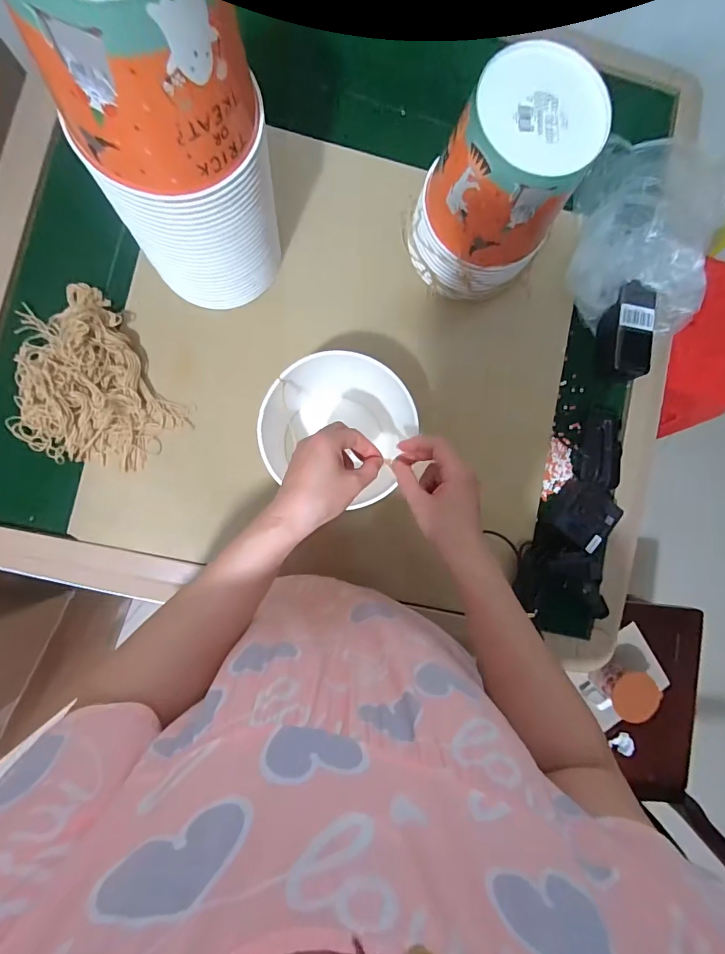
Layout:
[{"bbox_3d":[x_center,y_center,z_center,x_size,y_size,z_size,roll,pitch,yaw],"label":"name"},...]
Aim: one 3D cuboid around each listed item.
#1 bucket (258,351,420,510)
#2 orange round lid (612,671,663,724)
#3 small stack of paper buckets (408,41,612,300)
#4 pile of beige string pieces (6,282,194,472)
[{"bbox_3d":[-0.031,-0.058,0.504,0.149,0.138,0.149,0,86,-7],"label":"bucket"},{"bbox_3d":[0.541,0.437,0.849,0.094,0.012,0.086,-46,72,12],"label":"orange round lid"},{"bbox_3d":[0.147,-0.321,0.495,0.150,0.217,0.130,34,83,-3],"label":"small stack of paper buckets"},{"bbox_3d":[-0.348,-0.112,0.519,0.182,0.049,0.235,-35,91,-8],"label":"pile of beige string pieces"}]

